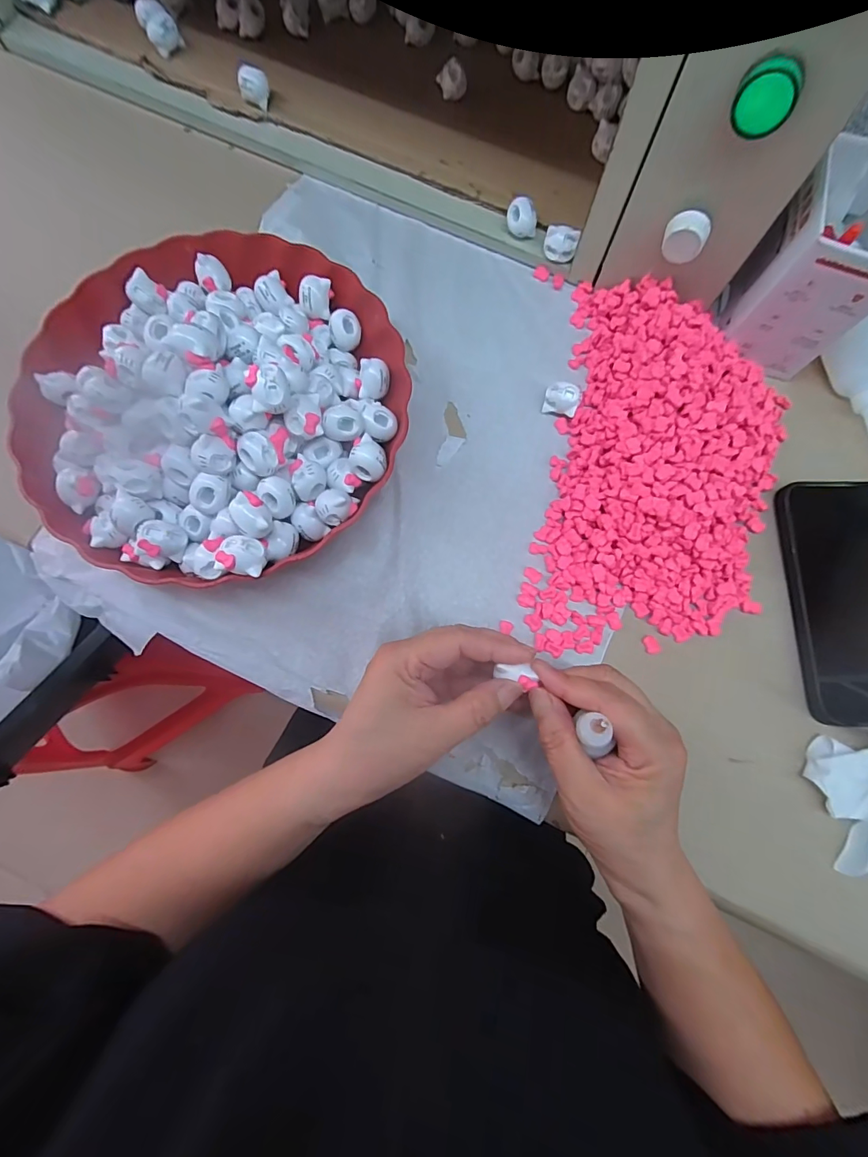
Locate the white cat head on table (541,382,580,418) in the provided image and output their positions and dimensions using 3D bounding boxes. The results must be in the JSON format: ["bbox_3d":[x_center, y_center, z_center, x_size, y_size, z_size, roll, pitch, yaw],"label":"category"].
[{"bbox_3d":[0.092,-0.129,0.334,0.023,0.022,0.017,16,78,2],"label":"white cat head on table"}]

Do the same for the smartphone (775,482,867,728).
[{"bbox_3d":[0.282,0.010,0.306,0.082,0.014,0.167,4,78,-1],"label":"smartphone"}]

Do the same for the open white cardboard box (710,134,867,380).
[{"bbox_3d":[0.255,-0.210,0.310,0.074,0.098,0.089,26,78,4],"label":"open white cardboard box"}]

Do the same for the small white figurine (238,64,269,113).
[{"bbox_3d":[-0.147,-0.406,0.378,0.021,0.021,0.018,20,78,3],"label":"small white figurine"}]

